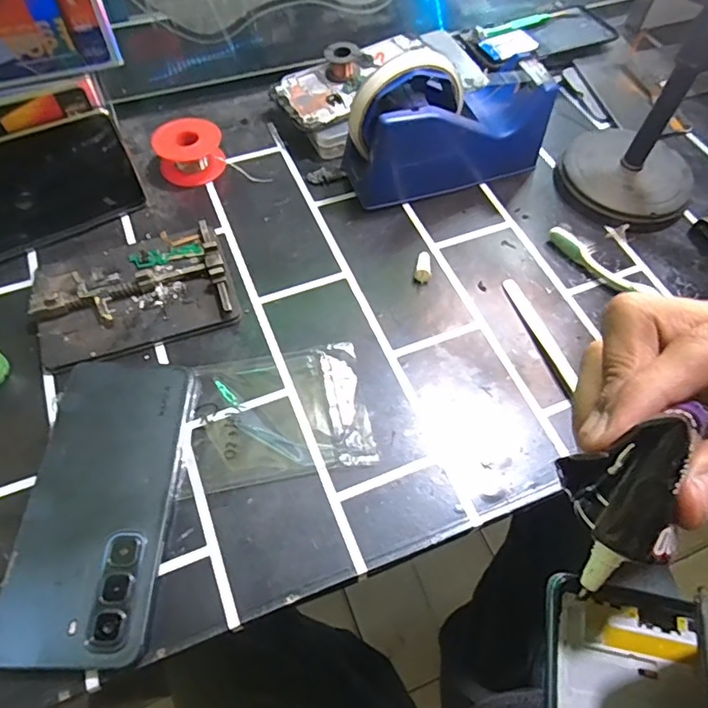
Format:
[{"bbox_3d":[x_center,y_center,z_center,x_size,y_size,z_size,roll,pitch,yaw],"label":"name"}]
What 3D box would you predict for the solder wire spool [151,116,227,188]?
[{"bbox_3d":[-0.134,-0.166,0.431,0.052,0.030,0.052,1,60,-1],"label":"solder wire spool"}]

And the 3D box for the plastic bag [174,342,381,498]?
[{"bbox_3d":[-0.049,0.037,0.327,0.111,0.005,0.083,-9,60,-7],"label":"plastic bag"}]

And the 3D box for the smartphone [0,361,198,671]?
[{"bbox_3d":[-0.138,0.079,0.293,0.075,0.013,0.164,1,60,-1],"label":"smartphone"}]

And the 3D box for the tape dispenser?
[{"bbox_3d":[0.072,-0.178,0.402,0.158,0.097,0.058,-20,62,-13],"label":"tape dispenser"}]

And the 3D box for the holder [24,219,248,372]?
[{"bbox_3d":[-0.153,-0.046,0.363,0.129,0.018,0.092,-18,62,-12],"label":"holder"}]

